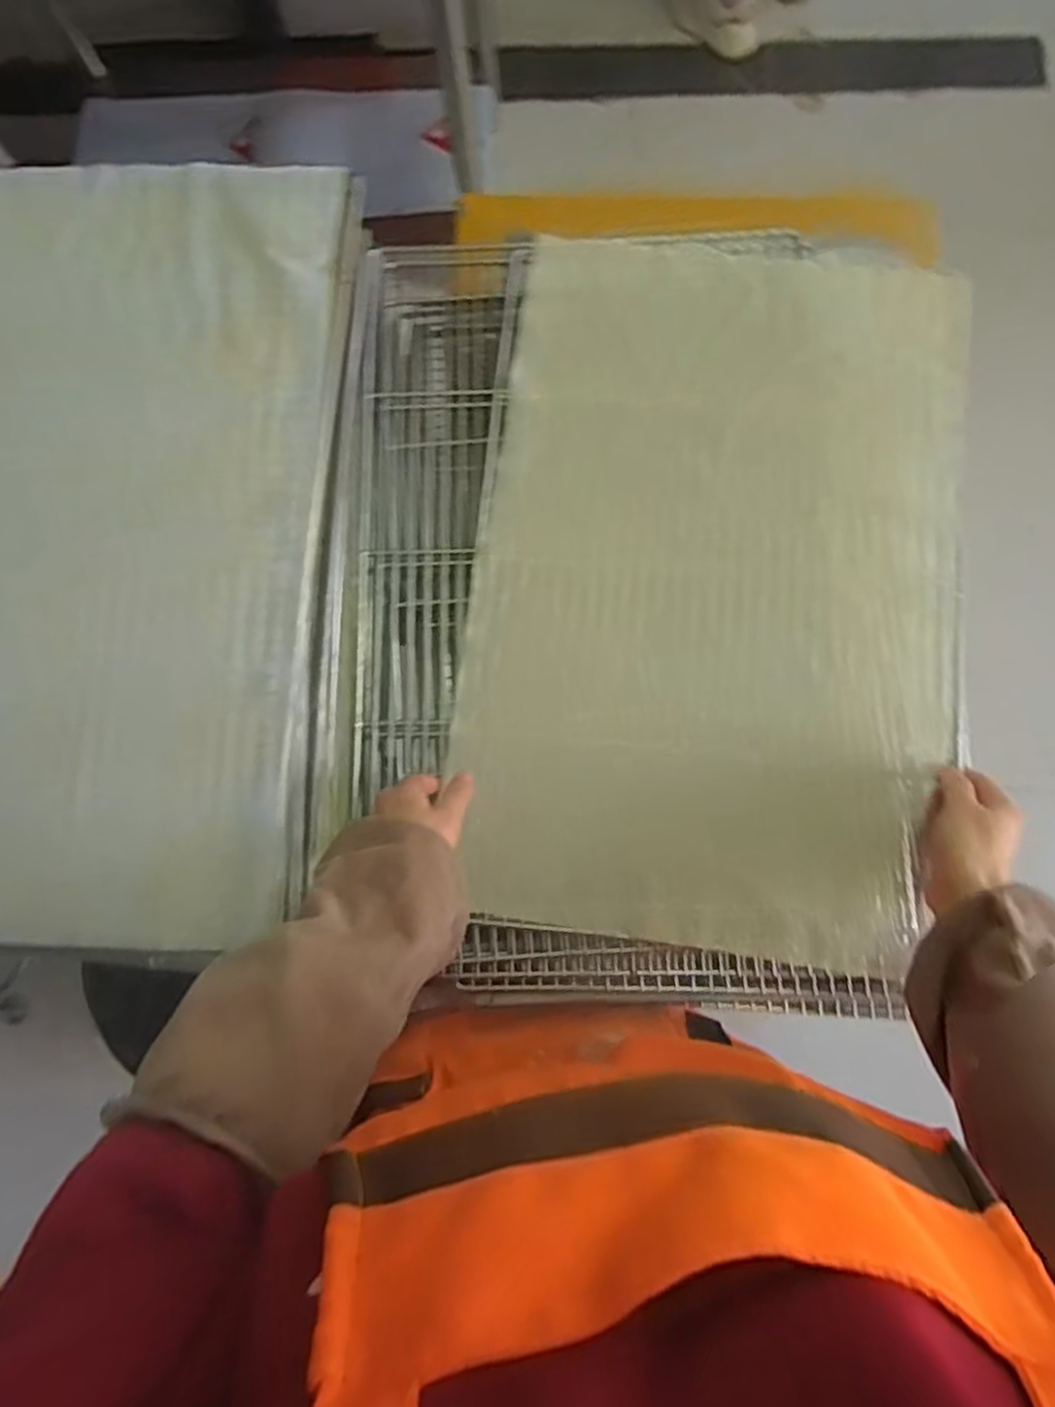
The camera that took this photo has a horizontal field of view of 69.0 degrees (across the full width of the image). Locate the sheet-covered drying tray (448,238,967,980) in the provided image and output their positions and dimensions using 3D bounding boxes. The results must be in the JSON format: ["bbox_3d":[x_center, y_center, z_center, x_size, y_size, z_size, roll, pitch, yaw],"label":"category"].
[{"bbox_3d":[0.150,-0.106,0.632,0.386,0.031,0.582,7,79,3],"label":"sheet-covered drying tray"}]

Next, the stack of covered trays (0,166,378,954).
[{"bbox_3d":[-0.351,-0.121,0.611,0.401,0.134,0.578,3,79,2],"label":"stack of covered trays"}]

